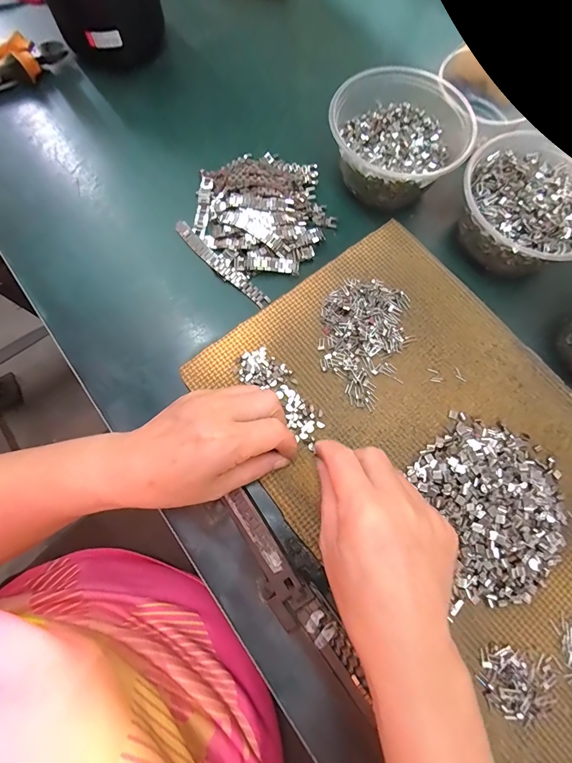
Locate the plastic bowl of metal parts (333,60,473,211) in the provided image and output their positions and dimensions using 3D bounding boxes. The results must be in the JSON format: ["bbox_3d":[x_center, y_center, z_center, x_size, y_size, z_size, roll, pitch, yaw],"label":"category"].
[{"bbox_3d":[0.109,-0.241,0.356,0.133,0.055,0.133,0,74,0],"label":"plastic bowl of metal parts"}]

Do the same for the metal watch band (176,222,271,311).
[{"bbox_3d":[-0.065,-0.115,0.349,0.124,0.011,0.016,42,78,11],"label":"metal watch band"}]

